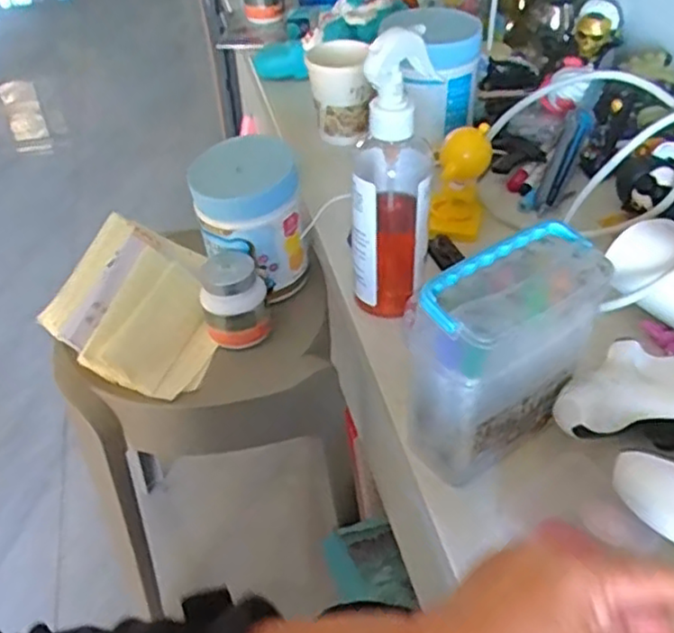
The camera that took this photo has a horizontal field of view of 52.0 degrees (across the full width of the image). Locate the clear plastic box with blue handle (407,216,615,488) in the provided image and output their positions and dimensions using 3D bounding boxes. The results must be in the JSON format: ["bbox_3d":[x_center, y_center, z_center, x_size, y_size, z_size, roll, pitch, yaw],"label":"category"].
[{"bbox_3d":[0.096,0.022,0.409,0.108,0.125,0.053,-25,48,-22],"label":"clear plastic box with blue handle"}]

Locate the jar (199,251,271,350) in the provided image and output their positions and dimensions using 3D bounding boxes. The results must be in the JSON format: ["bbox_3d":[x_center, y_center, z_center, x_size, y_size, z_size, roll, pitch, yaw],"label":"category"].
[{"bbox_3d":[-0.092,-0.013,0.614,0.053,0.074,0.050,-1,44,1],"label":"jar"}]

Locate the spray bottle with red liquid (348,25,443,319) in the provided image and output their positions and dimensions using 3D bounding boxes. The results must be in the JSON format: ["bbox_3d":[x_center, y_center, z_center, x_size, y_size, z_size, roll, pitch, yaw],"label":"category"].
[{"bbox_3d":[0.035,-0.095,0.493,0.061,0.212,0.053,-1,44,1],"label":"spray bottle with red liquid"}]

